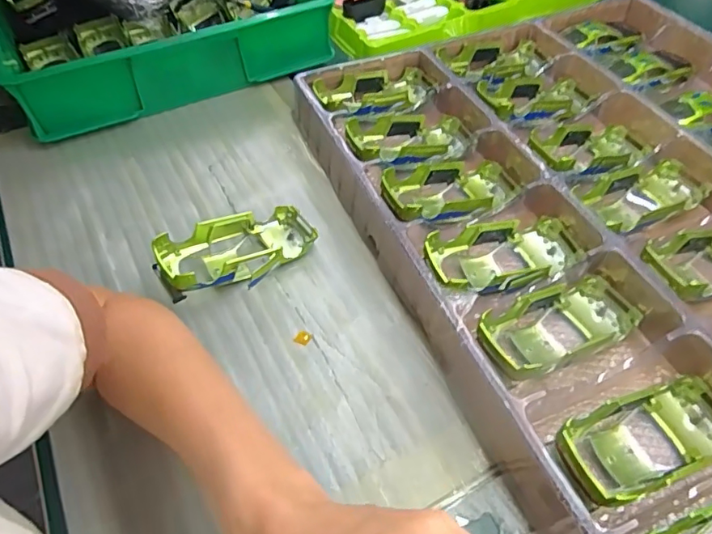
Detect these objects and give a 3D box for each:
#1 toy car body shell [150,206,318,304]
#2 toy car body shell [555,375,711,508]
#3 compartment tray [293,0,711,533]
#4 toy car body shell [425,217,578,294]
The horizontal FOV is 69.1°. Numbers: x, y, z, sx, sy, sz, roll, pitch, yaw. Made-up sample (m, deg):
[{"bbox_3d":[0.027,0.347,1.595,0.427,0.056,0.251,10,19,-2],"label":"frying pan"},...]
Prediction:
[{"bbox_3d":[-0.094,-0.015,0.432,0.130,0.046,0.065,-29,57,-20],"label":"toy car body shell"},{"bbox_3d":[0.183,0.109,0.326,0.133,0.034,0.053,-9,52,-24],"label":"toy car body shell"},{"bbox_3d":[0.264,-0.032,0.422,0.456,0.051,0.637,-20,55,-12],"label":"compartment tray"},{"bbox_3d":[0.120,-0.005,0.418,0.136,0.033,0.060,-11,52,-23],"label":"toy car body shell"}]

